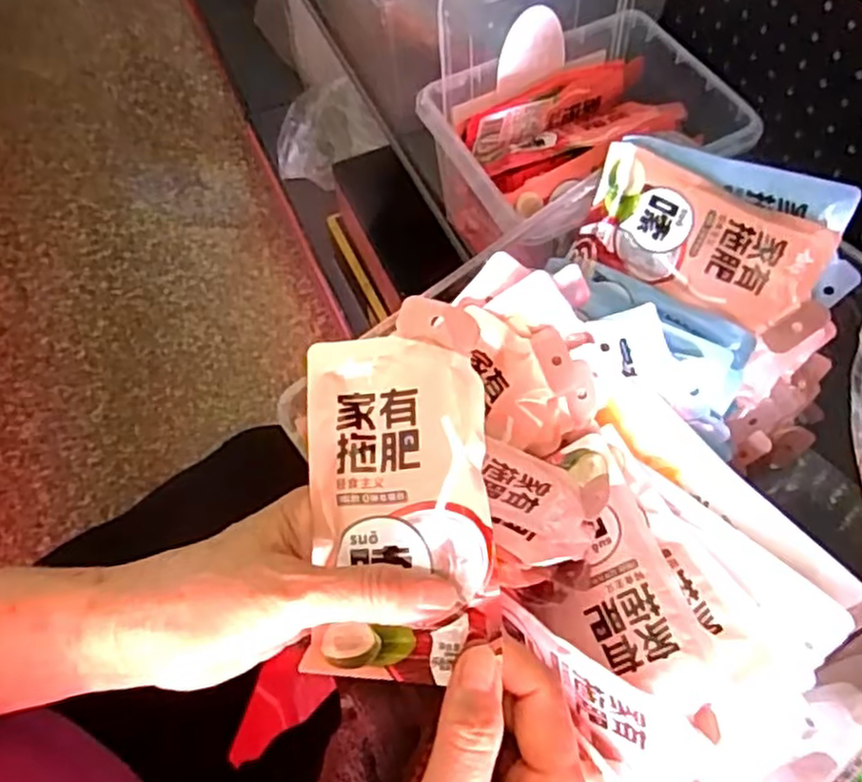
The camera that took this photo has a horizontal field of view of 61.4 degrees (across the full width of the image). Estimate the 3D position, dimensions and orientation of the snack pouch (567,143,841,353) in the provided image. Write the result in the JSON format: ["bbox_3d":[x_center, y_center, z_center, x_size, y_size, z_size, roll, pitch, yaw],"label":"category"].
[{"bbox_3d":[0.161,-0.082,0.428,0.144,0.074,0.010,32,38,19],"label":"snack pouch"}]

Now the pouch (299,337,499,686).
[{"bbox_3d":[-0.013,0.041,0.282,0.070,0.009,0.130,-5,75,9],"label":"pouch"}]

